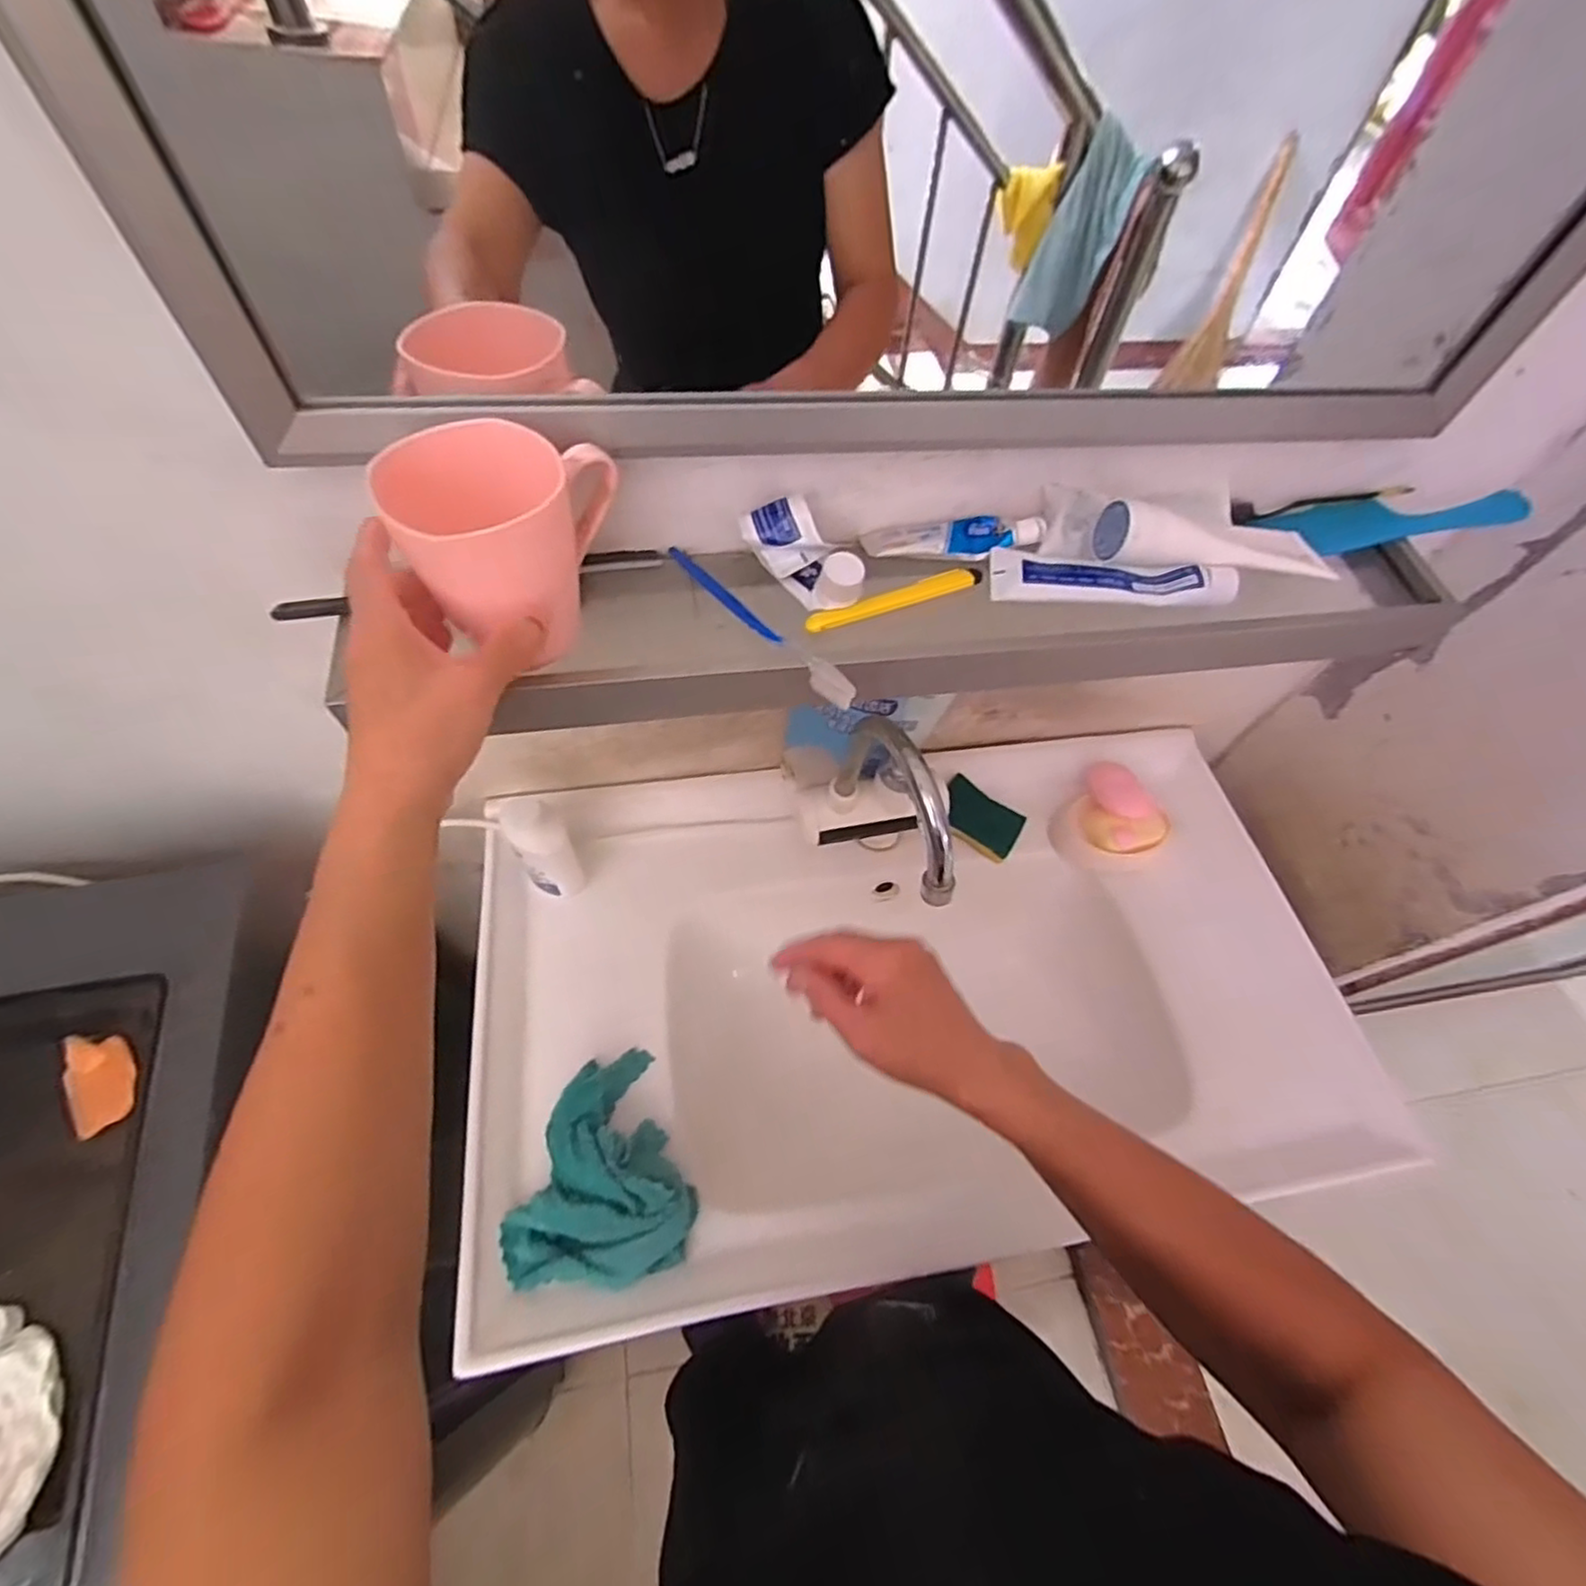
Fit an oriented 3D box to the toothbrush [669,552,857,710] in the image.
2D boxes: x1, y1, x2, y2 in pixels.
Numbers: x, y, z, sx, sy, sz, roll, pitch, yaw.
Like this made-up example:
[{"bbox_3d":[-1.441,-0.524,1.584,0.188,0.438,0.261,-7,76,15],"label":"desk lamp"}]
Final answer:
[{"bbox_3d":[-0.020,-0.111,0.440,0.018,0.023,0.168,-37,68,-23],"label":"toothbrush"}]

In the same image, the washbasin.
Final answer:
[{"bbox_3d":[0.115,0.198,0.683,0.787,0.192,0.435,-7,60,-8],"label":"washbasin"}]

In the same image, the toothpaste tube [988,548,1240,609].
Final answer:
[{"bbox_3d":[0.221,-0.150,0.471,0.162,0.025,0.040,7,59,0],"label":"toothpaste tube"}]

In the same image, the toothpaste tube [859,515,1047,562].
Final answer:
[{"bbox_3d":[0.116,-0.184,0.488,0.128,0.021,0.029,-4,59,-7],"label":"toothpaste tube"}]

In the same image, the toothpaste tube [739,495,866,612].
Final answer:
[{"bbox_3d":[0.010,-0.159,0.446,0.080,0.050,0.039,40,64,18],"label":"toothpaste tube"}]

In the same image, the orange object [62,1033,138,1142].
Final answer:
[{"bbox_3d":[-0.498,0.207,0.487,0.035,0.020,0.070,-19,62,-15],"label":"orange object"}]

